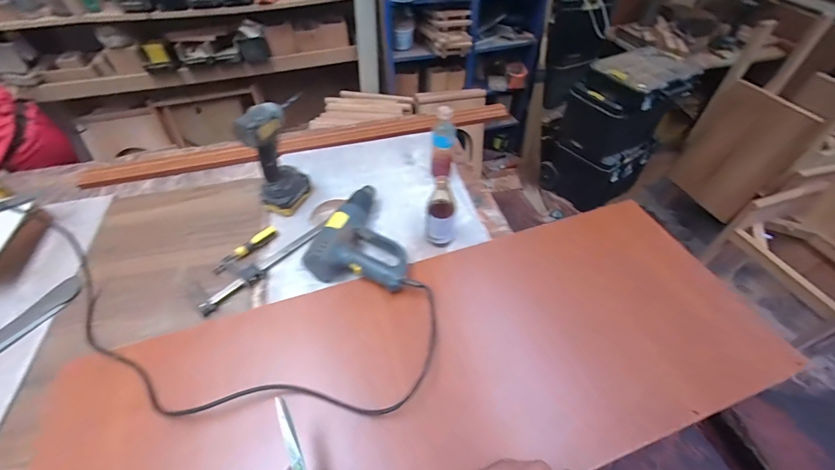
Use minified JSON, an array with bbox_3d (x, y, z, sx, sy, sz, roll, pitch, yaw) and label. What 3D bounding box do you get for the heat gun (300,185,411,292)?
[{"bbox_3d":[-0.095,-0.007,0.748,0.198,0.069,0.249,11,49,10],"label":"heat gun"}]

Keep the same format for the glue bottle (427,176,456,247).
[{"bbox_3d":[0.050,-0.049,0.725,0.057,0.155,0.059,5,48,6],"label":"glue bottle"}]

